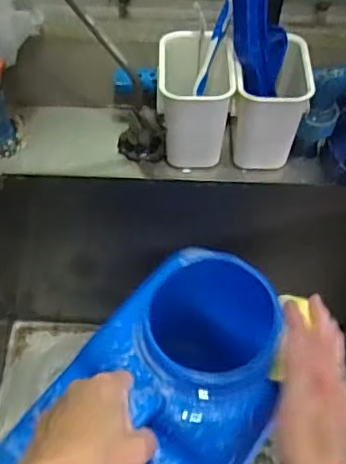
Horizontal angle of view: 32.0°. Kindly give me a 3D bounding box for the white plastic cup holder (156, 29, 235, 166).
[{"bbox_3d":[0.018,-0.132,0.611,0.072,0.111,0.082,-2,57,-3],"label":"white plastic cup holder"}]

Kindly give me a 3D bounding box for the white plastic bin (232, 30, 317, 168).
[{"bbox_3d":[0.093,-0.126,0.613,0.070,0.116,0.075,-1,57,-3],"label":"white plastic bin"}]

